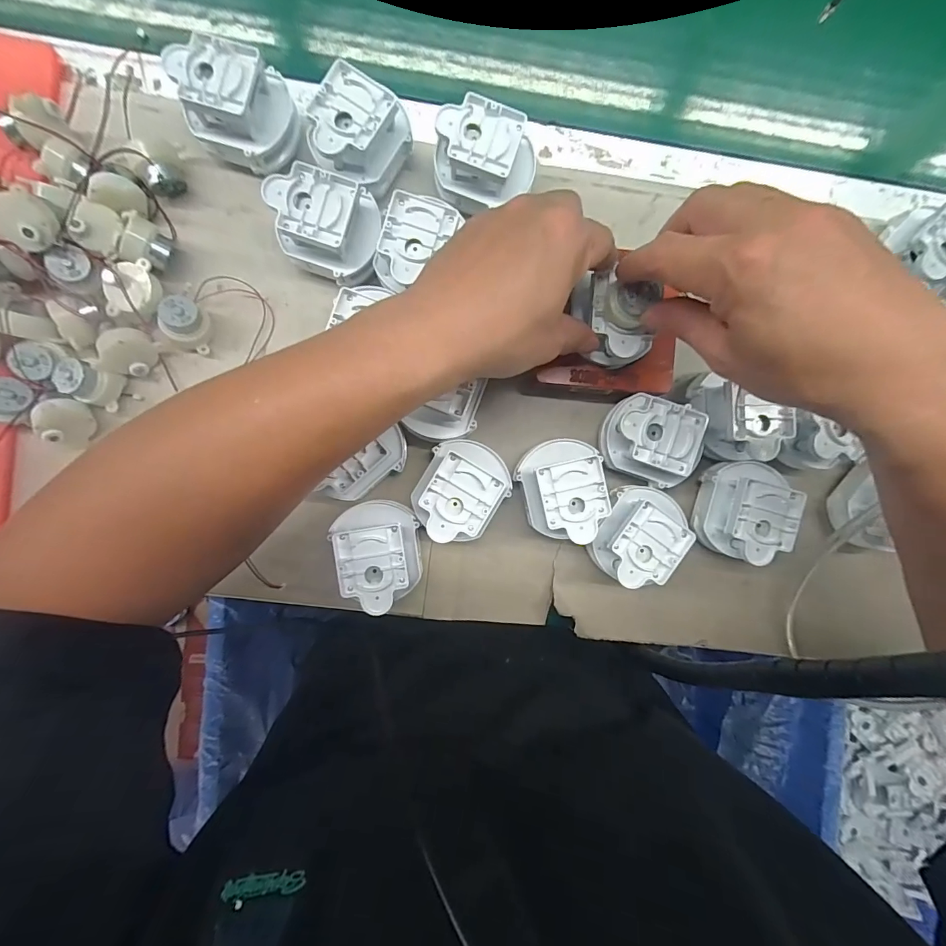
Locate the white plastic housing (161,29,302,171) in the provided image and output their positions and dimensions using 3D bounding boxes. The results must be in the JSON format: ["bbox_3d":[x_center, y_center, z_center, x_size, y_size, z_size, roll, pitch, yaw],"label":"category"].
[{"bbox_3d":[-0.157,-0.245,0.290,0.068,0.049,0.058,25,88,-4],"label":"white plastic housing"}]

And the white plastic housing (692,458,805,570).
[{"bbox_3d":[0.197,0.027,0.315,0.051,0.050,0.069,10,89,-4],"label":"white plastic housing"}]

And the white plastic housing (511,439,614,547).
[{"bbox_3d":[0.063,0.012,0.310,0.054,0.051,0.069,-18,91,-4],"label":"white plastic housing"}]

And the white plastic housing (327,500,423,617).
[{"bbox_3d":[-0.064,0.055,0.302,0.054,0.051,0.069,-16,91,-4],"label":"white plastic housing"}]

